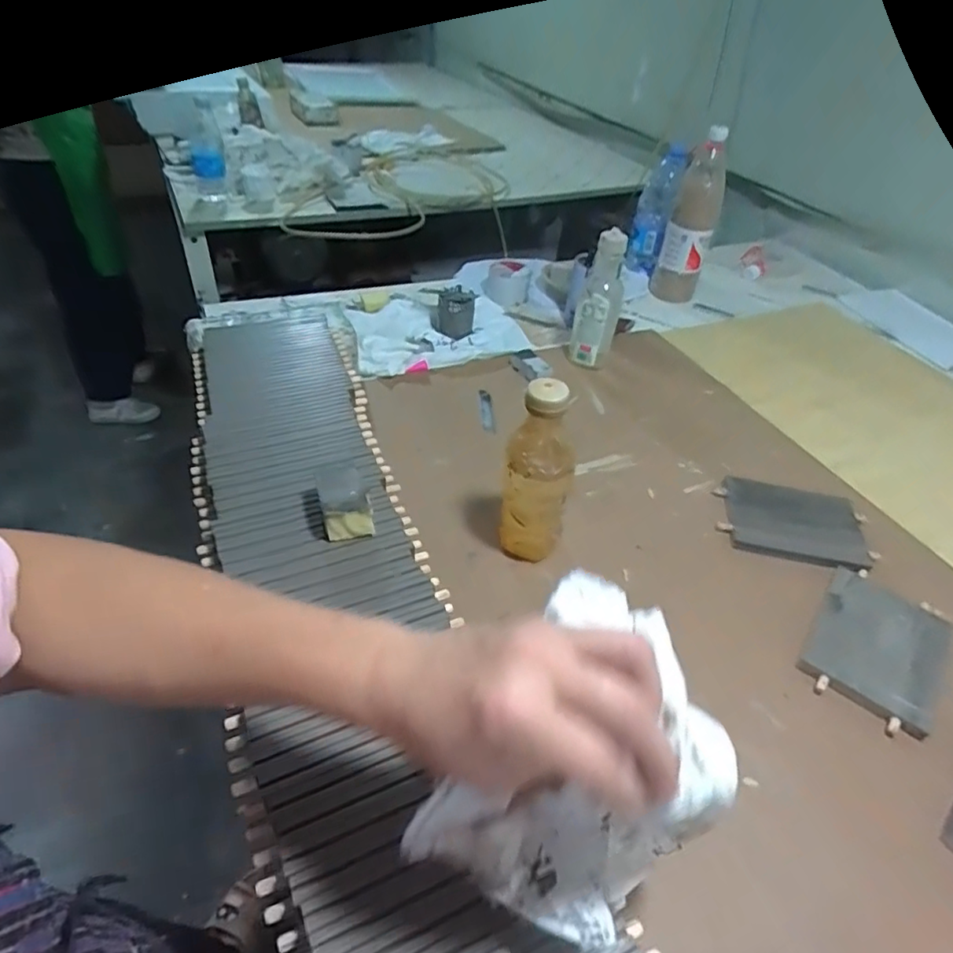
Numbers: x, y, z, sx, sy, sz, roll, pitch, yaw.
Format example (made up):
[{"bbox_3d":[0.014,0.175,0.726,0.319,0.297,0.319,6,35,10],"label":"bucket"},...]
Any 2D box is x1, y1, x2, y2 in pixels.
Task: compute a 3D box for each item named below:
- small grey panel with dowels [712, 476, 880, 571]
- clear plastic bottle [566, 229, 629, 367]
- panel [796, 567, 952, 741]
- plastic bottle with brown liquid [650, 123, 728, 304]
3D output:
[{"bbox_3d":[0.383,0.053,0.723,0.173,0.011,0.127,10,43,5],"label":"small grey panel with dowels"},{"bbox_3d":[0.184,-0.255,0.909,0.065,0.215,0.062,14,44,9],"label":"clear plastic bottle"},{"bbox_3d":[0.403,0.168,0.599,0.112,0.011,0.168,31,49,25],"label":"panel"},{"bbox_3d":[0.403,-0.474,1.112,0.083,0.296,0.073,18,45,14],"label":"plastic bottle with brown liquid"}]

